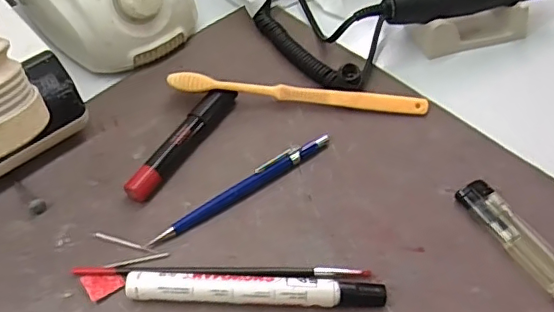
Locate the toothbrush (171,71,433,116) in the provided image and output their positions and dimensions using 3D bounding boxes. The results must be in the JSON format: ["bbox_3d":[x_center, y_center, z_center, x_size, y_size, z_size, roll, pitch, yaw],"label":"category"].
[{"bbox_3d":[0.016,-0.044,0.396,0.182,0.026,0.010,2,53,2],"label":"toothbrush"}]

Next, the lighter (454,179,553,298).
[{"bbox_3d":[0.146,0.047,0.338,0.024,0.011,0.081,-27,58,-19],"label":"lighter"}]

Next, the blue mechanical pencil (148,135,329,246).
[{"bbox_3d":[-0.020,0.020,0.358,0.130,0.012,0.012,-31,59,-21],"label":"blue mechanical pencil"}]

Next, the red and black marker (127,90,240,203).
[{"bbox_3d":[-0.062,-0.010,0.378,0.018,0.017,0.107,27,58,19],"label":"red and black marker"}]

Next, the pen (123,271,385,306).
[{"bbox_3d":[-0.012,0.077,0.314,0.143,0.015,0.017,1,53,1],"label":"pen"}]

